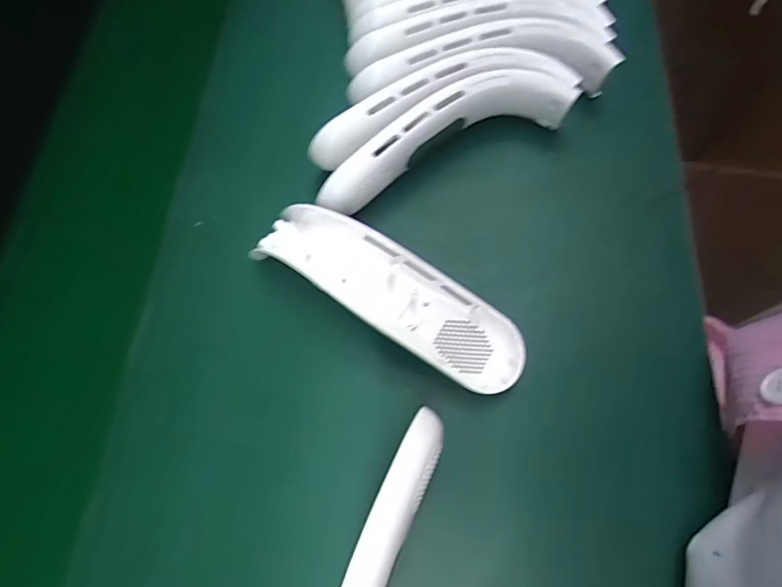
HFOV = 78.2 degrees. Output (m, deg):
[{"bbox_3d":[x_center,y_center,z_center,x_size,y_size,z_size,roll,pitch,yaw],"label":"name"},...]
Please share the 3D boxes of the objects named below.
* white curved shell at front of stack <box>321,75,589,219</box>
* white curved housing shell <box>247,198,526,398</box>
[{"bbox_3d":[0.038,-0.114,0.352,0.199,0.040,0.044,-26,68,-8],"label":"white curved shell at front of stack"},{"bbox_3d":[-0.001,0.002,0.314,0.183,0.043,0.054,27,71,14],"label":"white curved housing shell"}]

